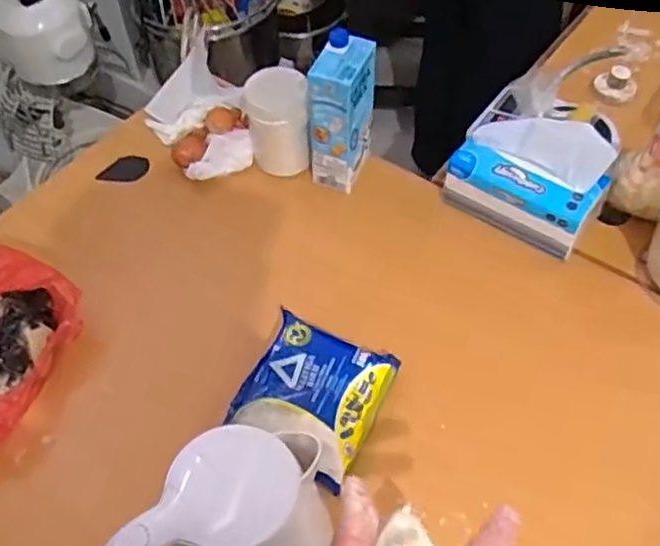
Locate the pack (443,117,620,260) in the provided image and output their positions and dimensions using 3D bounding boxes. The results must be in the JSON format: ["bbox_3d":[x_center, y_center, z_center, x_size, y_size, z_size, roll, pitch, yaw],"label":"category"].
[{"bbox_3d":[0.257,-0.126,0.905,0.187,0.113,0.120,29,60,21],"label":"pack"}]

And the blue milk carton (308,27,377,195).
[{"bbox_3d":[0.015,-0.210,0.924,0.068,0.186,0.089,13,56,11],"label":"blue milk carton"}]

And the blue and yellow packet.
[{"bbox_3d":[-0.020,0.130,0.768,0.145,0.039,0.164,21,58,16],"label":"blue and yellow packet"}]

